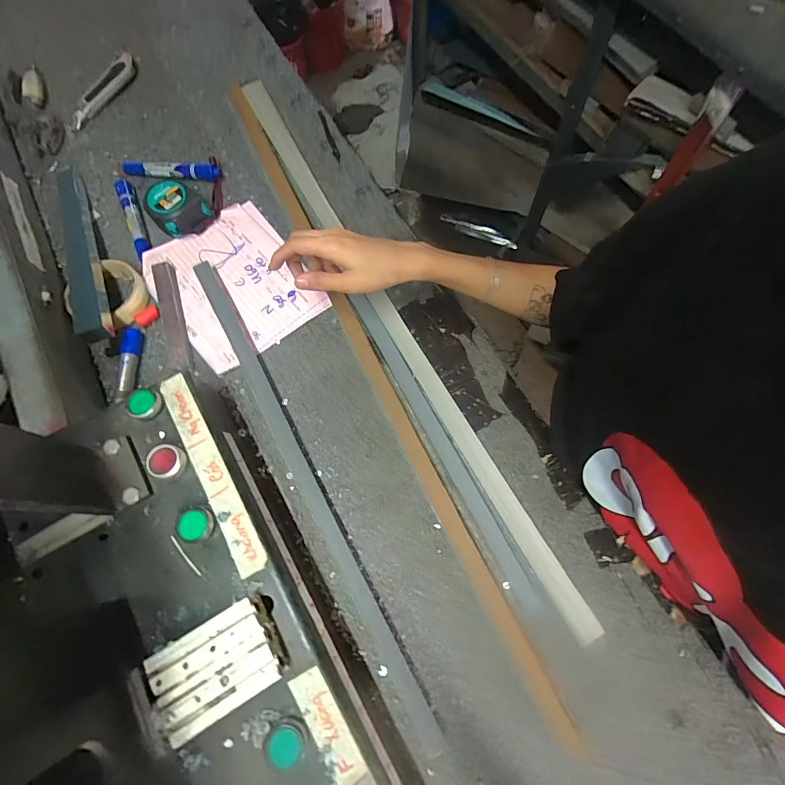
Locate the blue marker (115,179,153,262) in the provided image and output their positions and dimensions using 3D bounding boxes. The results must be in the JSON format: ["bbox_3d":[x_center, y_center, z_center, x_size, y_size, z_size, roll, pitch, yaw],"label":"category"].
[{"bbox_3d":[-0.338,-0.229,0.527,0.021,0.018,0.122,-24,72,-6],"label":"blue marker"}]

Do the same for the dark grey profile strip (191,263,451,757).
[{"bbox_3d":[-0.098,0.077,0.427,0.026,0.015,0.549,-27,74,-11],"label":"dark grey profile strip"}]

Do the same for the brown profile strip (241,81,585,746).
[{"bbox_3d":[-0.031,-0.054,0.465,0.024,0.019,0.839,-24,75,-10],"label":"brown profile strip"}]

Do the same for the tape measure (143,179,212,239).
[{"bbox_3d":[-0.276,-0.236,0.514,0.071,0.041,0.059,-33,73,-10],"label":"tape measure"}]

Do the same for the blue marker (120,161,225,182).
[{"bbox_3d":[-0.304,-0.304,0.548,0.136,0.024,0.019,6,71,4],"label":"blue marker"}]

